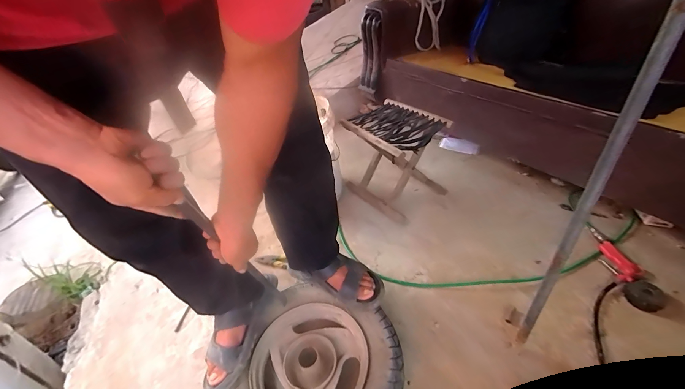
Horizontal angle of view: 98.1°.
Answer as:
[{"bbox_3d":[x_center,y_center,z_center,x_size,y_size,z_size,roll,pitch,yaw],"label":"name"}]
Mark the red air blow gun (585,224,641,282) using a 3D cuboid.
[{"bbox_3d":[0.732,0.160,0.824,0.065,0.022,0.188,-5,39,3],"label":"red air blow gun"}]

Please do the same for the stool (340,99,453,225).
[{"bbox_3d":[0.184,-0.133,1.081,0.241,0.294,0.299,-27,43,-23],"label":"stool"}]

